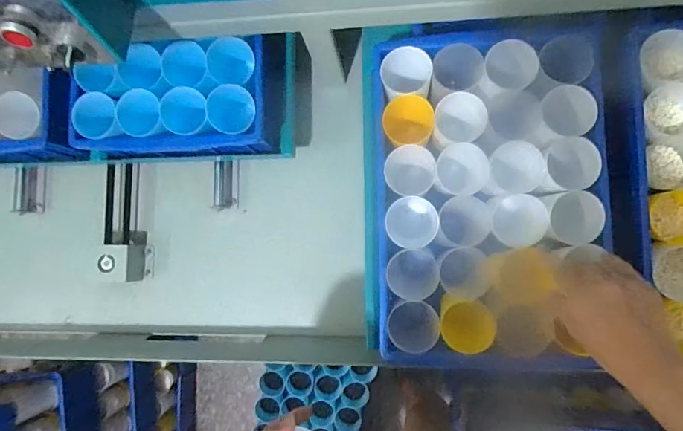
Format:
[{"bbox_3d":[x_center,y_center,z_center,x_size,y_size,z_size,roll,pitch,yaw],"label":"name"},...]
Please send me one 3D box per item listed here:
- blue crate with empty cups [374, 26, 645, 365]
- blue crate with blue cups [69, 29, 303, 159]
[{"bbox_3d":[0.183,-0.032,0.577,0.282,0.105,0.414,-2,85,7],"label":"blue crate with empty cups"},{"bbox_3d":[-0.230,-0.179,0.644,0.320,0.116,0.177,-1,85,7],"label":"blue crate with blue cups"}]

